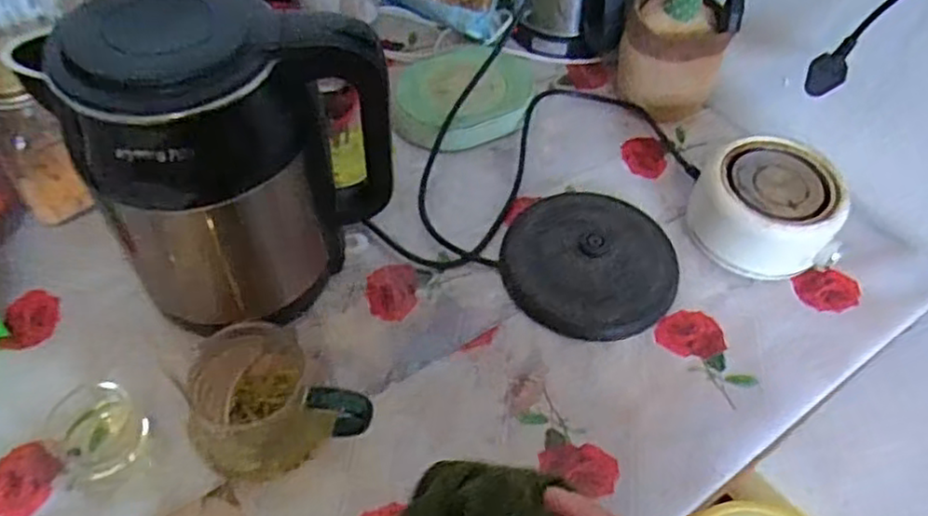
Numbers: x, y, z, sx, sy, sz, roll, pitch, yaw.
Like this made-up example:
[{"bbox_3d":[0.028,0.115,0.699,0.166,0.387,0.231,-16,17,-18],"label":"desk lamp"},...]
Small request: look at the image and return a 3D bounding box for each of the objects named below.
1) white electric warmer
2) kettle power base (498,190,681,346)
[{"bbox_3d":[0.259,-0.043,0.588,0.107,0.075,0.104,1,53,-1],"label":"white electric warmer"},{"bbox_3d":[0.111,0.005,0.585,0.144,0.026,0.139,1,53,-1],"label":"kettle power base"}]

